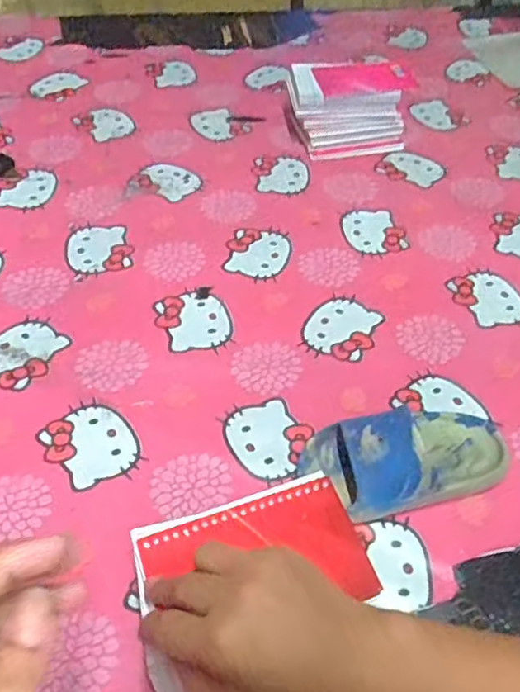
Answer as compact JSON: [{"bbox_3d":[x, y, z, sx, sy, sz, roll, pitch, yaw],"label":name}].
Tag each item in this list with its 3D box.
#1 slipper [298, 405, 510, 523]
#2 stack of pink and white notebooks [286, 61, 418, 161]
[{"bbox_3d":[0.123,0.089,0.516,0.176,0.058,0.086,-9,51,-10],"label":"slipper"},{"bbox_3d":[0.122,-0.319,0.841,0.158,0.076,0.106,-7,51,-9],"label":"stack of pink and white notebooks"}]

